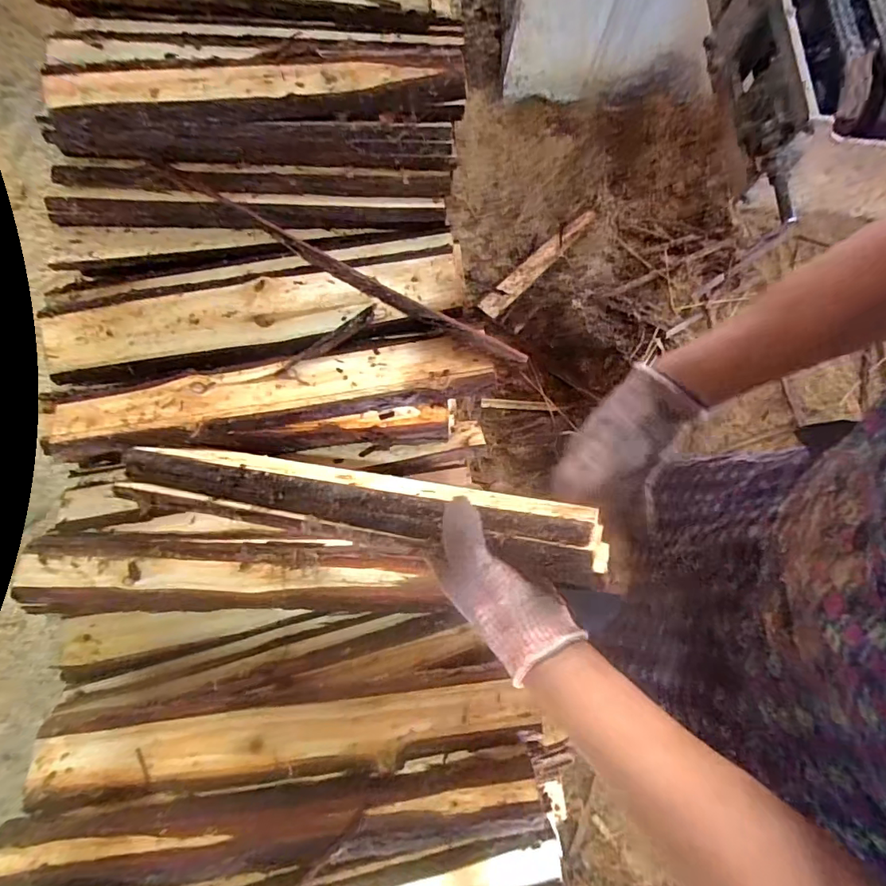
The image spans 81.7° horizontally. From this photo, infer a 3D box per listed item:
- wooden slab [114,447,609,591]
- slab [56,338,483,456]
[{"bbox_3d":[-0.098,0.054,0.468,0.470,0.042,0.065,7,69,19],"label":"wooden slab"},{"bbox_3d":[-0.190,-0.058,0.583,0.482,0.020,0.078,-9,75,-8],"label":"slab"}]

